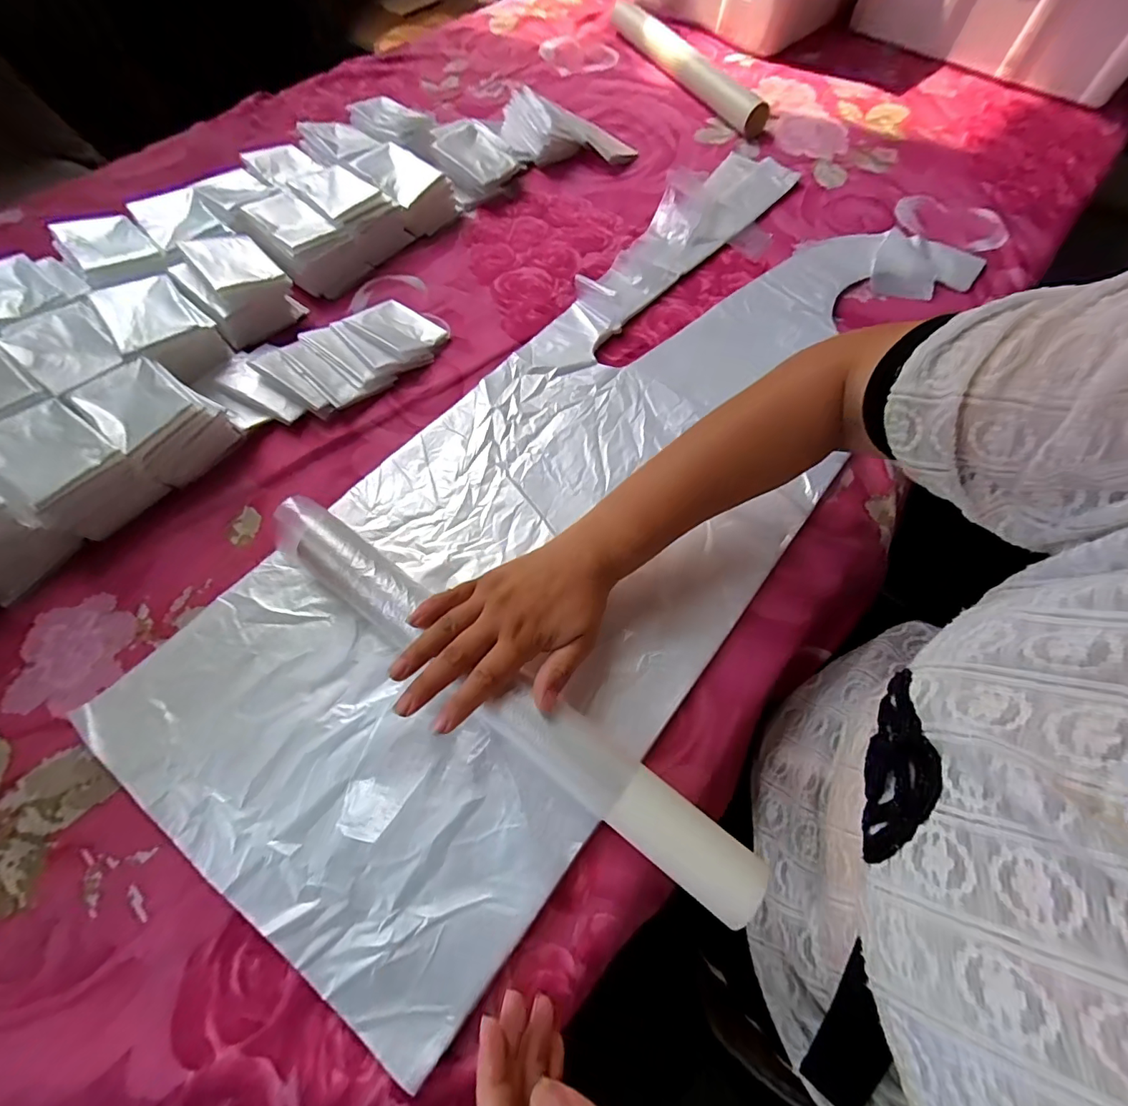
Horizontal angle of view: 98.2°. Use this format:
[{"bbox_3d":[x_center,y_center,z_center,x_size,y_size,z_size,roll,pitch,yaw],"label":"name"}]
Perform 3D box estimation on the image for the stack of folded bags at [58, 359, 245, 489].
[{"bbox_3d":[-0.334,-0.112,0.402,0.091,0.047,0.076,36,69,15],"label":"stack of folded bags"}]

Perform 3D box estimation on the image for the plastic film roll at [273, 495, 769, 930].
[{"bbox_3d":[-0.049,0.086,0.321,0.386,0.030,0.043,36,68,13],"label":"plastic film roll"}]

